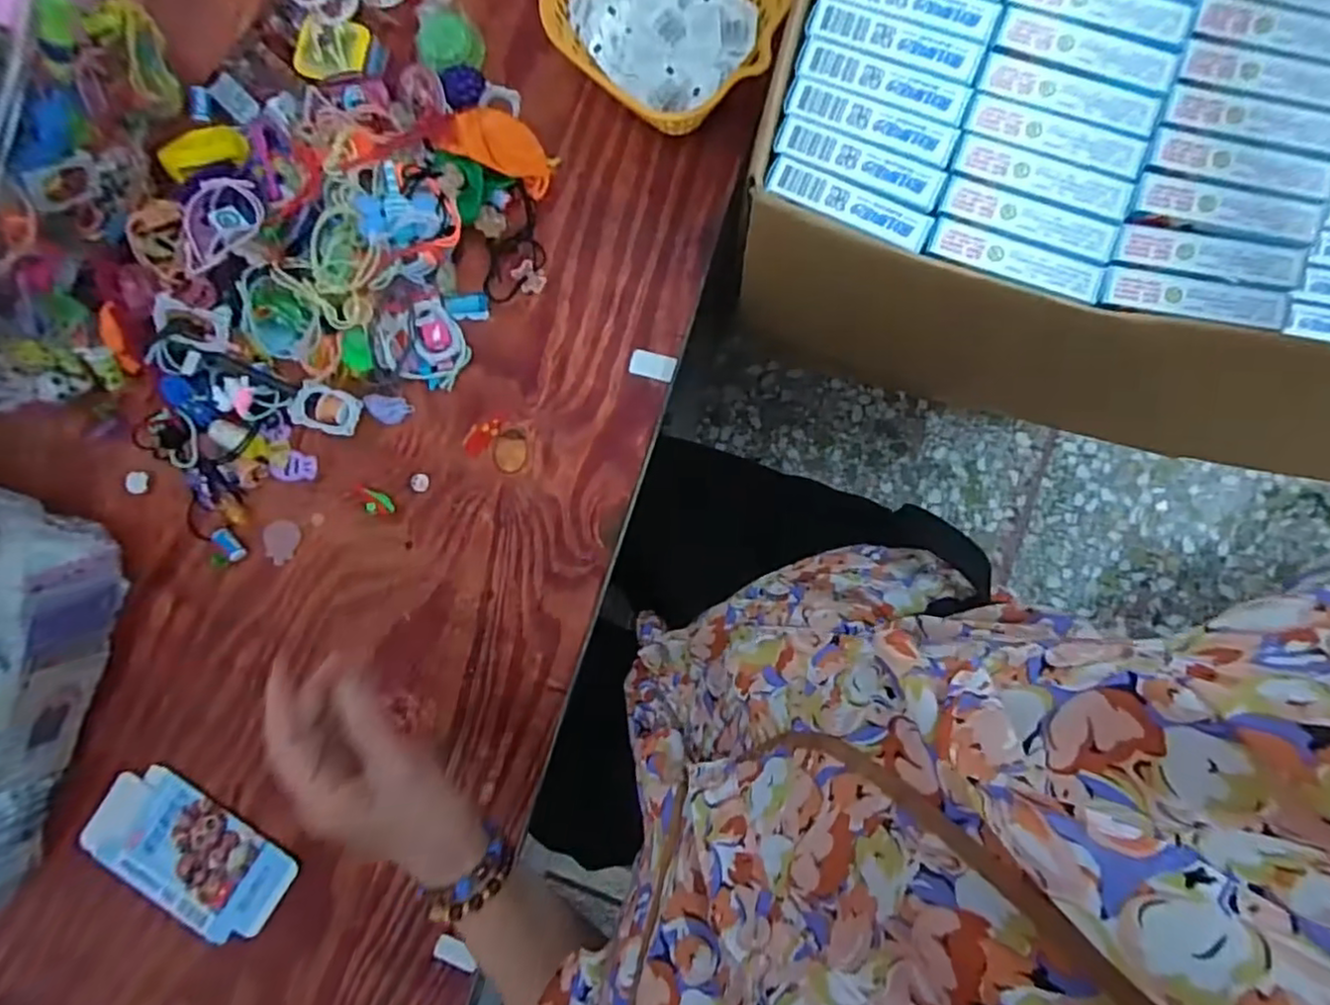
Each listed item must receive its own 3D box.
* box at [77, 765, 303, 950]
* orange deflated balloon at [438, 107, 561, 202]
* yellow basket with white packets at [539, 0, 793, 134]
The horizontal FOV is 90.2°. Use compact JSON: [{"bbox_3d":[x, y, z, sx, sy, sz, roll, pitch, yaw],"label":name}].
[{"bbox_3d":[-0.345,0.254,0.477,0.146,0.007,0.084,32,92,4],"label":"box"},{"bbox_3d":[-0.113,-0.247,0.461,0.076,0.015,0.041,23,91,-12],"label":"orange deflated balloon"},{"bbox_3d":[0.002,-0.319,0.439,0.146,0.064,0.130,37,92,3],"label":"yellow basket with white packets"}]

